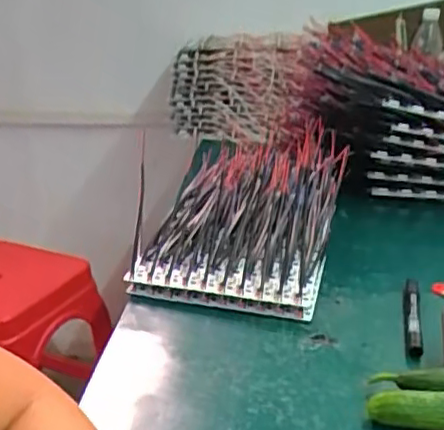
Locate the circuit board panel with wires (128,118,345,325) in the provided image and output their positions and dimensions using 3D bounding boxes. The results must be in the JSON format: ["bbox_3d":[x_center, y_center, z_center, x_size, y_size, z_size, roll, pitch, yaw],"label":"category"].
[{"bbox_3d":[0.034,-0.014,0.812,0.217,0.100,0.382,5,23,14],"label":"circuit board panel with wires"}]

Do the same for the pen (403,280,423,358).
[{"bbox_3d":[0.192,0.100,0.642,0.015,0.017,0.127,5,23,12],"label":"pen"}]

